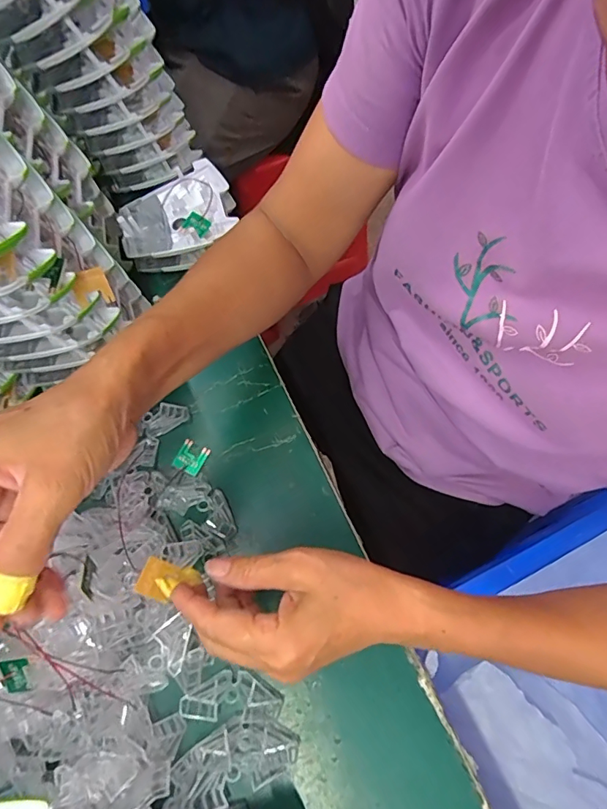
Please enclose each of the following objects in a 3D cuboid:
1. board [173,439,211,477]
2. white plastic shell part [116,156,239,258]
[{"bbox_3d":[-0.094,0.044,0.393,0.024,0.004,0.026,23,69,11],"label":"board"},{"bbox_3d":[-0.123,-0.183,0.456,0.103,0.031,0.093,-12,66,-4],"label":"white plastic shell part"}]

